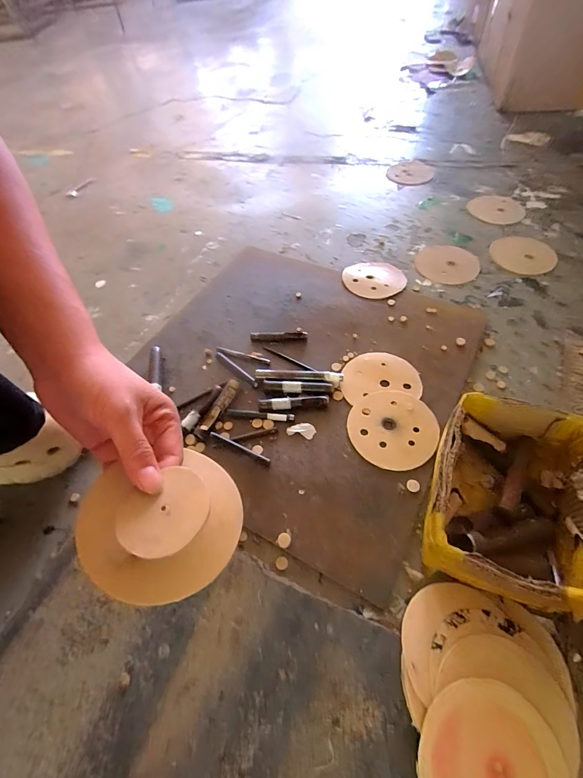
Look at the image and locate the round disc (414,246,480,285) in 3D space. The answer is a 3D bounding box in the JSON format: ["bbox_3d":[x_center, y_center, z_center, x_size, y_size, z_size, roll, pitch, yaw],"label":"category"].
[{"bbox_3d":[0.274,-0.221,0.626,0.104,0.004,0.105,-2,55,3],"label":"round disc"}]

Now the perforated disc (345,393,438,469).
[{"bbox_3d":[0.124,0.047,0.438,0.103,0.006,0.105,-2,55,3],"label":"perforated disc"}]

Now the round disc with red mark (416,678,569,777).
[{"bbox_3d":[0.148,0.280,0.264,0.100,0.006,0.100,-1,69,2],"label":"round disc with red mark"}]

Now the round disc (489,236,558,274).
[{"bbox_3d":[0.412,-0.242,0.632,0.104,0.004,0.105,-2,55,3],"label":"round disc"}]

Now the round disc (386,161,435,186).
[{"bbox_3d":[0.279,-0.504,0.827,0.100,0.005,0.120,27,61,22],"label":"round disc"}]

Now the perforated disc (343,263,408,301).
[{"bbox_3d":[0.143,-0.190,0.617,0.106,0.007,0.101,-2,55,3],"label":"perforated disc"}]

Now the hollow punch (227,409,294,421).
[{"bbox_3d":[-0.041,0.034,0.460,0.088,0.009,0.010,6,56,9],"label":"hollow punch"}]

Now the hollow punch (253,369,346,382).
[{"bbox_3d":[0.010,-0.017,0.486,0.119,0.014,0.017,3,55,8],"label":"hollow punch"}]

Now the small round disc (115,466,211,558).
[{"bbox_3d":[-0.080,0.078,0.226,0.057,0.010,0.050,-32,58,-16],"label":"small round disc"}]

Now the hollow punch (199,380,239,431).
[{"bbox_3d":[-0.096,0.020,0.471,0.015,0.016,0.076,26,61,21],"label":"hollow punch"}]

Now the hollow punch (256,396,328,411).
[{"bbox_3d":[0.003,0.020,0.463,0.090,0.014,0.015,-3,55,3],"label":"hollow punch"}]

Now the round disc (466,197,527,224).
[{"bbox_3d":[0.418,-0.366,0.720,0.112,0.004,0.101,-20,56,-9],"label":"round disc"}]

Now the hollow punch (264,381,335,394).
[{"bbox_3d":[0.008,0.000,0.477,0.092,0.012,0.015,3,55,7],"label":"hollow punch"}]

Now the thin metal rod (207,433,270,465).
[{"bbox_3d":[-0.065,0.072,0.436,0.086,0.008,0.009,22,60,19],"label":"thin metal rod"}]

